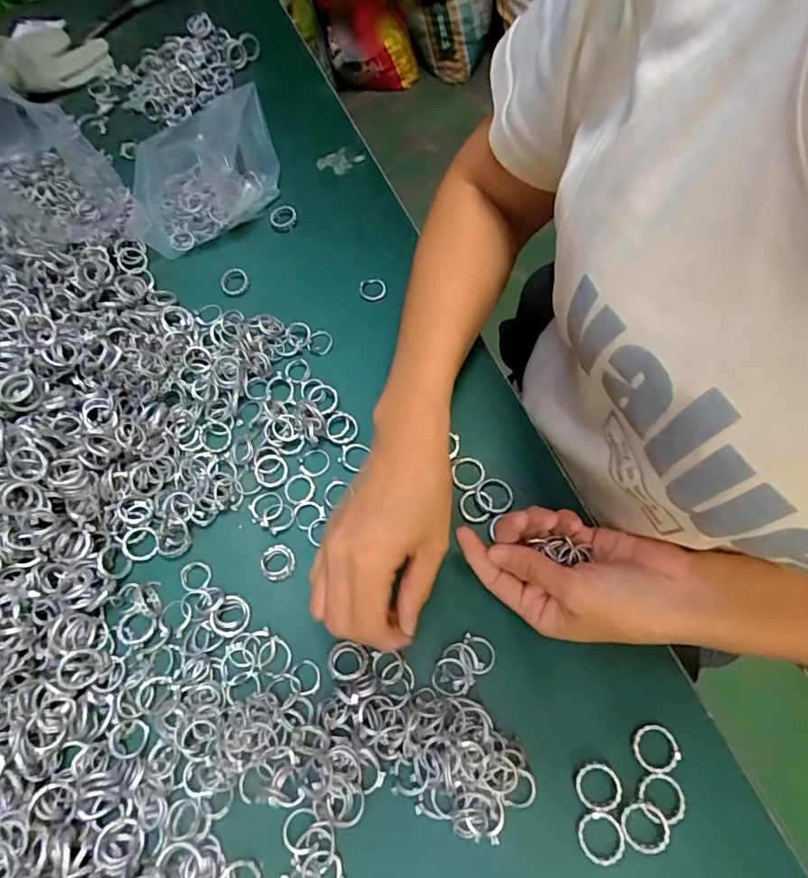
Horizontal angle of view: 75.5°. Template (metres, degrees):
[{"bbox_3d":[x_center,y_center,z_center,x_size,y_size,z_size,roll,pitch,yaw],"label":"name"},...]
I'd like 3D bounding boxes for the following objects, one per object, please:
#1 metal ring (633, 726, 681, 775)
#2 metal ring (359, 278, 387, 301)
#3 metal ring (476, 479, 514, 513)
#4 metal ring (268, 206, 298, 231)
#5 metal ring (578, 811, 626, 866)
[{"bbox_3d":[0.142,0.175,0.295,0.024,0.007,0.023,-4,64,8],"label":"metal ring"},{"bbox_3d":[-0.027,-0.126,0.437,0.023,0.004,0.020,-14,65,-3],"label":"metal ring"},{"bbox_3d":[0.062,0.039,0.358,0.025,0.005,0.024,-2,68,6],"label":"metal ring"},{"bbox_3d":[-0.110,-0.202,0.478,0.024,0.011,0.028,-20,65,-6],"label":"metal ring"},{"bbox_3d":[0.107,0.215,0.282,0.024,0.006,0.024,-1,65,3],"label":"metal ring"}]

